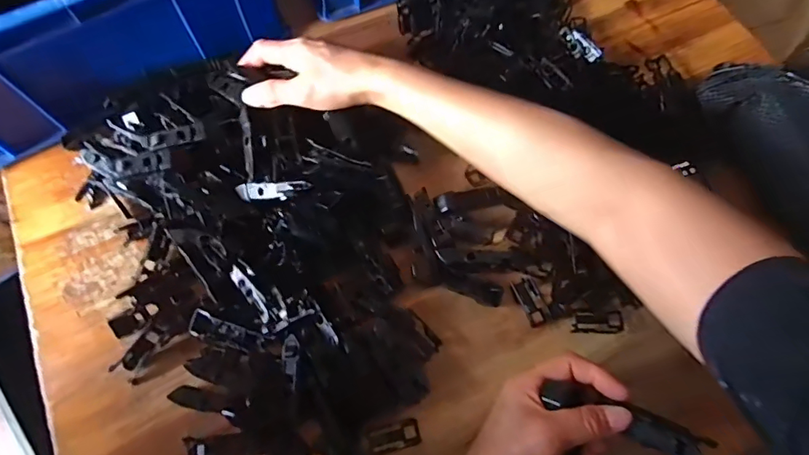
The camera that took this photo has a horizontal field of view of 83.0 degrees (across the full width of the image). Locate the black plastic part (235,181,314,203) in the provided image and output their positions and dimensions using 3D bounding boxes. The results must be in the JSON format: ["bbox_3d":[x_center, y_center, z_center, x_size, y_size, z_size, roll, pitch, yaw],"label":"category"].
[{"bbox_3d":[-0.106,-0.030,0.365,0.068,0.012,0.014,-2,66,22],"label":"black plastic part"}]

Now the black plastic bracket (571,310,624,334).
[{"bbox_3d":[0.156,0.077,0.369,0.039,0.012,0.017,-6,68,12],"label":"black plastic bracket"}]

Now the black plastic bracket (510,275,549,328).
[{"bbox_3d":[0.105,0.062,0.382,0.020,0.009,0.041,-23,70,-9],"label":"black plastic bracket"}]

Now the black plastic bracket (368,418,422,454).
[{"bbox_3d":[-0.007,0.156,0.340,0.037,0.005,0.018,-16,69,-6],"label":"black plastic bracket"}]

